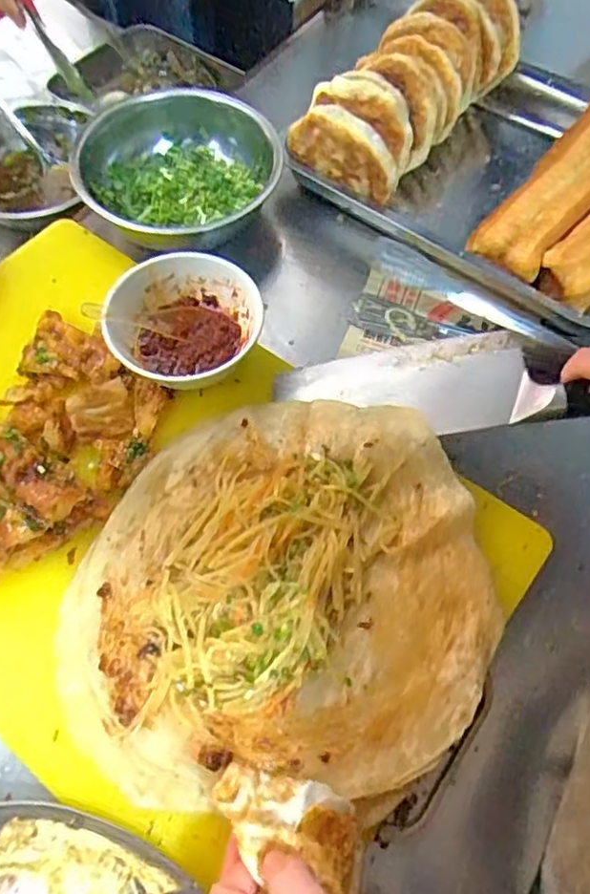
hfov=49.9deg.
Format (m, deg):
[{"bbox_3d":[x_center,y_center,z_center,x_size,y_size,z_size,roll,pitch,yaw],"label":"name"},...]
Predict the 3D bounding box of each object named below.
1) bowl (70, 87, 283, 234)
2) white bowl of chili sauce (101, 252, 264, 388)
[{"bbox_3d":[-0.113,-0.258,0.633,0.196,0.103,0.176,-4,64,-2],"label":"bowl"},{"bbox_3d":[-0.089,-0.094,0.529,0.117,0.067,0.120,0,62,-1],"label":"white bowl of chili sauce"}]

